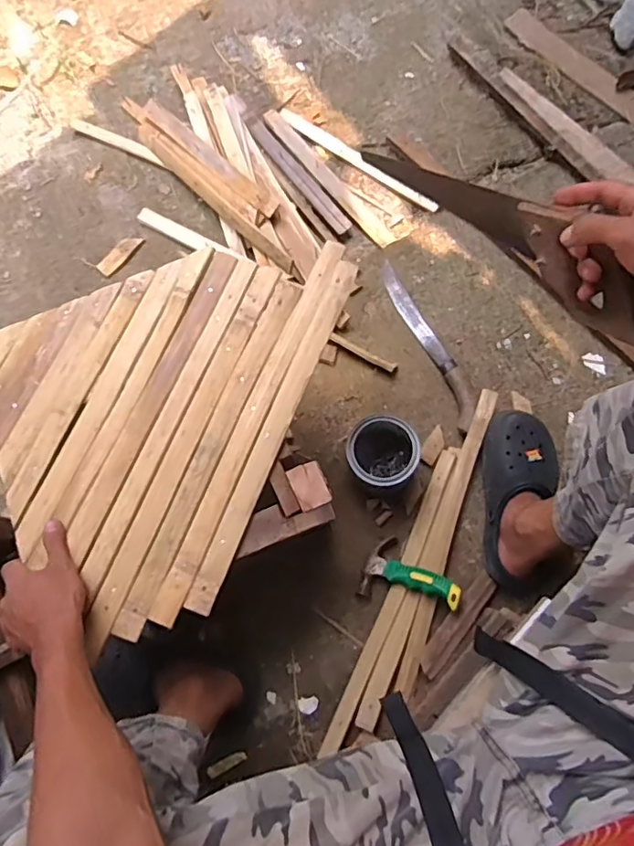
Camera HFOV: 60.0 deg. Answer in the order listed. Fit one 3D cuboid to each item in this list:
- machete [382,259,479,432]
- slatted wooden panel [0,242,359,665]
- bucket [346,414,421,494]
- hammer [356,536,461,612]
[{"bbox_3d":[0.199,-0.149,0.974,0.053,0.037,0.341,-24,76,-4],"label":"machete"},{"bbox_3d":[-0.144,-0.011,0.655,0.461,0.022,0.401,-23,77,-7],"label":"slatted wooden panel"},{"bbox_3d":[0.101,0.054,0.870,0.106,0.128,0.106,0,76,2],"label":"bucket"},{"bbox_3d":[0.148,0.239,0.850,0.152,0.033,0.098,12,74,27],"label":"hammer"}]

